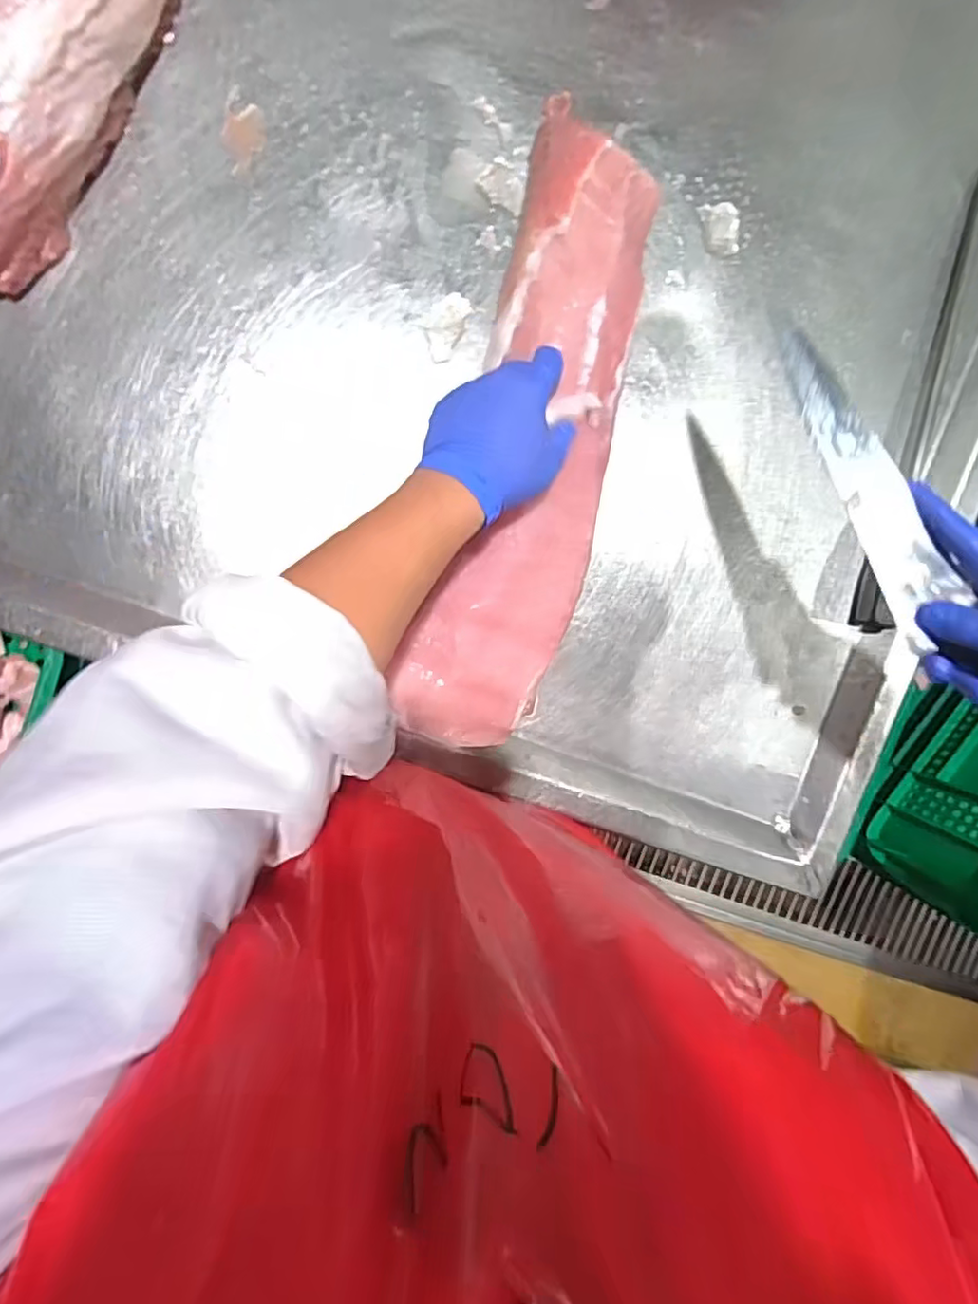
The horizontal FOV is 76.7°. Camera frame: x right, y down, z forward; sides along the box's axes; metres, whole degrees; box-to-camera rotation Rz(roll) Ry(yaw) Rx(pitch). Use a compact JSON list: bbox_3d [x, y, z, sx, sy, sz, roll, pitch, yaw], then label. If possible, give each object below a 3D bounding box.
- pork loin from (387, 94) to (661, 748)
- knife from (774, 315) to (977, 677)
[{"bbox_3d":[0.036,-0.165,0.502,0.124,0.060,0.490,13,91,-5],"label":"pork loin"},{"bbox_3d":[0.266,-0.055,0.384,0.042,0.023,0.335,-28,84,-3],"label":"knife"}]

